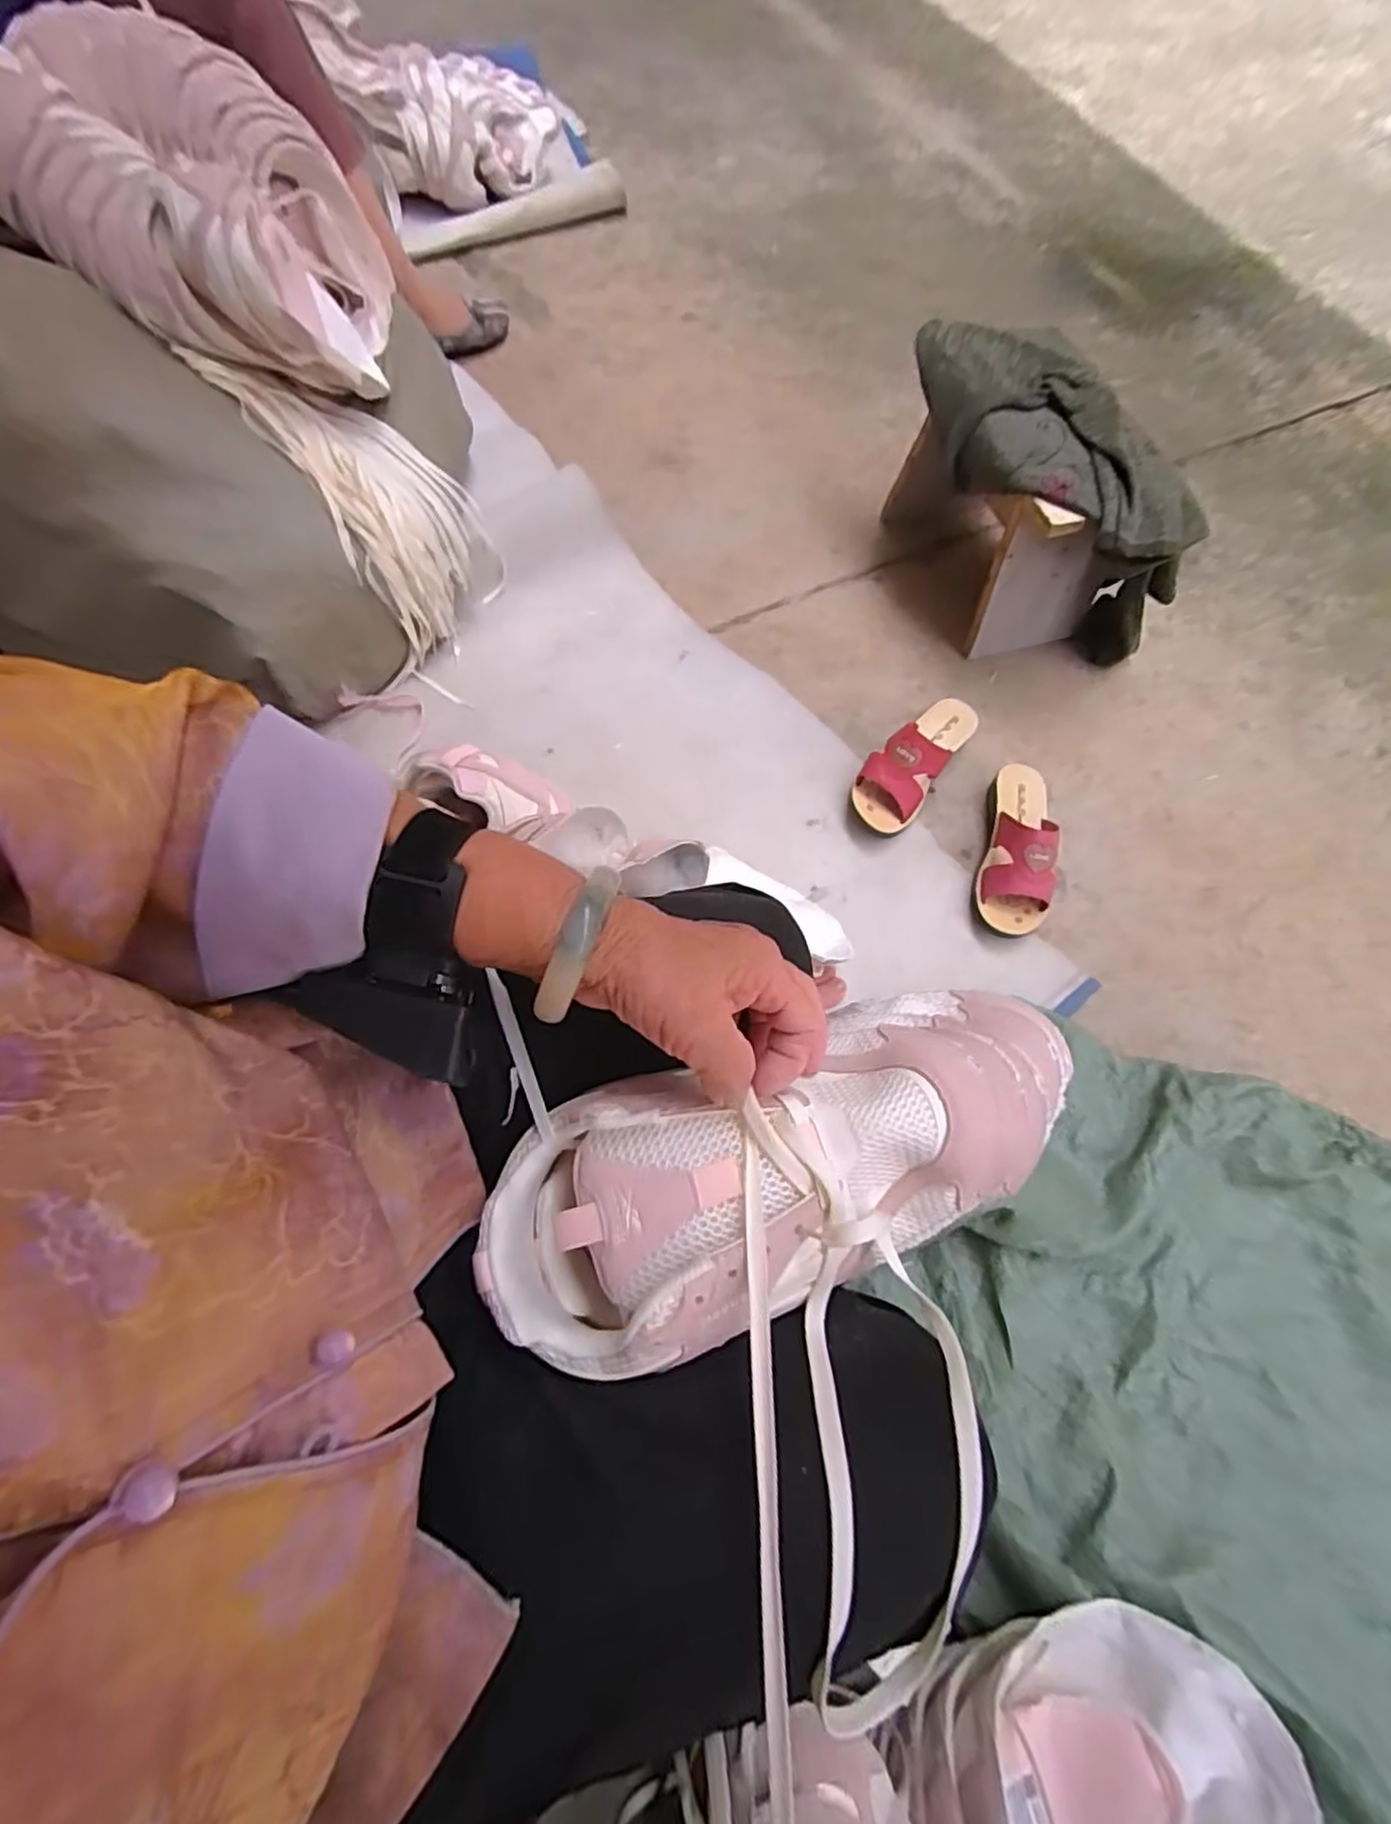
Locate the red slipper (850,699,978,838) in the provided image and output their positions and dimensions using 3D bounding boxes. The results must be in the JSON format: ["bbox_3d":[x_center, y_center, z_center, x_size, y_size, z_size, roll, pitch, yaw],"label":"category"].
[{"bbox_3d":[0.279,-0.198,0.883,0.084,0.076,0.218,36,72,11],"label":"red slipper"}]

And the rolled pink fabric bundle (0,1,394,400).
[{"bbox_3d":[-0.541,-0.773,0.781,0.340,0.216,0.283,5,69,3],"label":"rolled pink fabric bundle"}]

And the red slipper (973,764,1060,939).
[{"bbox_3d":[0.389,-0.083,0.842,0.079,0.081,0.226,11,69,2],"label":"red slipper"}]

